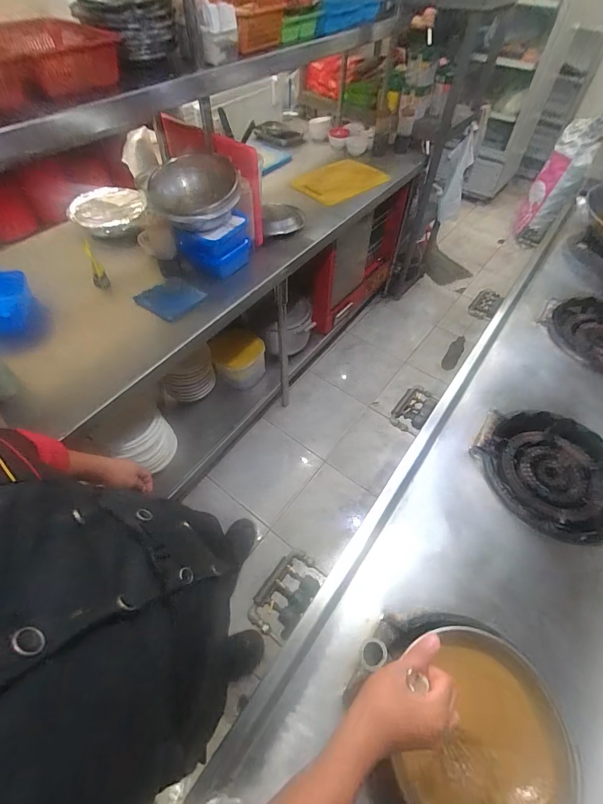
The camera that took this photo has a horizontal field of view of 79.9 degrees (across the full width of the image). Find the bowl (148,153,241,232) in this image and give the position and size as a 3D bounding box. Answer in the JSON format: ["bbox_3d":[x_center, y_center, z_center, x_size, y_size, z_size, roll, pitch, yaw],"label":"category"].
[{"bbox_3d":[-0.297,-0.604,1.034,0.243,0.108,0.244,1,54,-1],"label":"bowl"}]

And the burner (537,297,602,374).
[{"bbox_3d":[0.974,-0.229,1.160,0.322,0.040,0.353,1,54,-1],"label":"burner"}]

